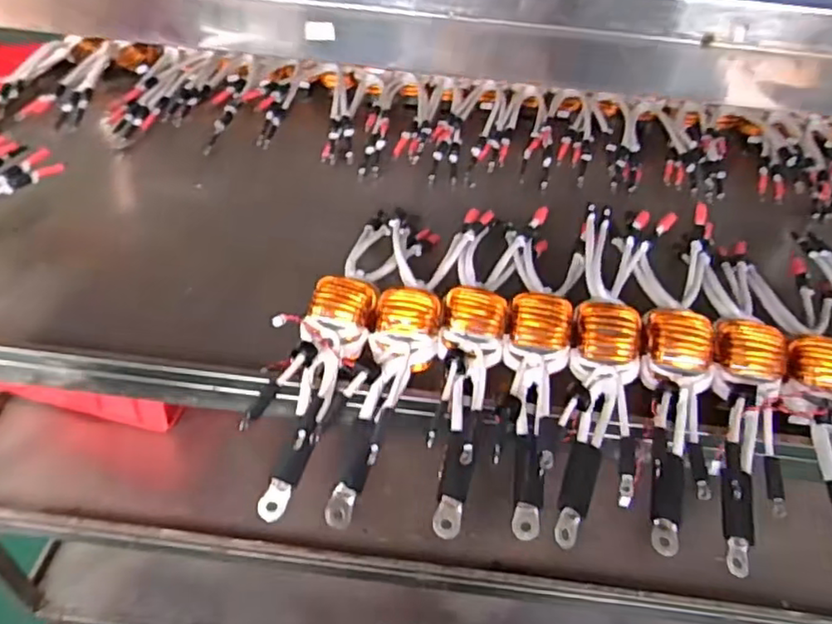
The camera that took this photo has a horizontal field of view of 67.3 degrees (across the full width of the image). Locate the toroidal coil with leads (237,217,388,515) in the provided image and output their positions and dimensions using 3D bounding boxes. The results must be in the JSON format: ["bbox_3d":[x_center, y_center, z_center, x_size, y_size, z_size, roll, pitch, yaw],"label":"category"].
[{"bbox_3d":[-0.081,0.006,0.679,0.076,0.069,0.440,14,47,7],"label":"toroidal coil with leads"}]

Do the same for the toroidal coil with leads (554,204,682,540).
[{"bbox_3d":[0.210,0.058,0.663,0.102,0.079,0.353,14,47,7],"label":"toroidal coil with leads"}]

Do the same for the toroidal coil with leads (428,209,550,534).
[{"bbox_3d":[0.071,0.014,0.684,0.089,0.061,0.434,14,47,7],"label":"toroidal coil with leads"}]

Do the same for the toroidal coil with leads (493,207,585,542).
[{"bbox_3d":[0.121,0.052,0.659,0.079,0.071,0.342,14,47,7],"label":"toroidal coil with leads"}]

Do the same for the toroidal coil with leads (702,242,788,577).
[{"bbox_3d":[0.350,0.056,0.689,0.075,0.098,0.436,13,47,6],"label":"toroidal coil with leads"}]

